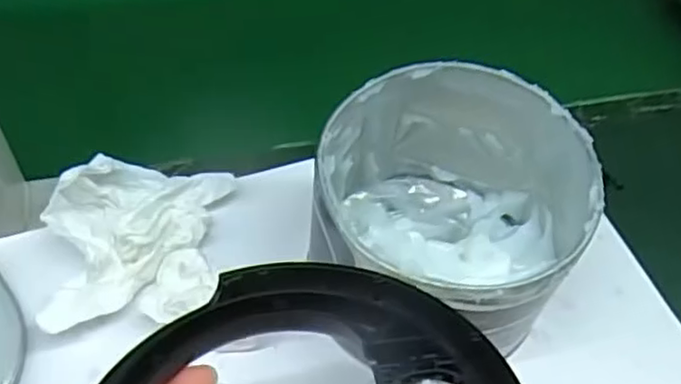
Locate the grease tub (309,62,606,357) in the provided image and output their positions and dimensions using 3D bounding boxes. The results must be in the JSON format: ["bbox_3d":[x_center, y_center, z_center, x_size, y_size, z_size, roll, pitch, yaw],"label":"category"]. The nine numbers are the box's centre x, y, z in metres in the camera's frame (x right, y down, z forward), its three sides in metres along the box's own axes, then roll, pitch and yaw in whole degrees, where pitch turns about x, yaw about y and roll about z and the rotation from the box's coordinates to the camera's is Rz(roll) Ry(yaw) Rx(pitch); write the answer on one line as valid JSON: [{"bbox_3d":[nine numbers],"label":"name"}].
[{"bbox_3d":[0.056,0.017,0.341,0.134,0.103,0.127,3,52,-3],"label":"grease tub"}]

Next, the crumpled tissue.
[{"bbox_3d":[-0.109,0.024,0.359,0.086,0.032,0.102,5,52,-1],"label":"crumpled tissue"}]

